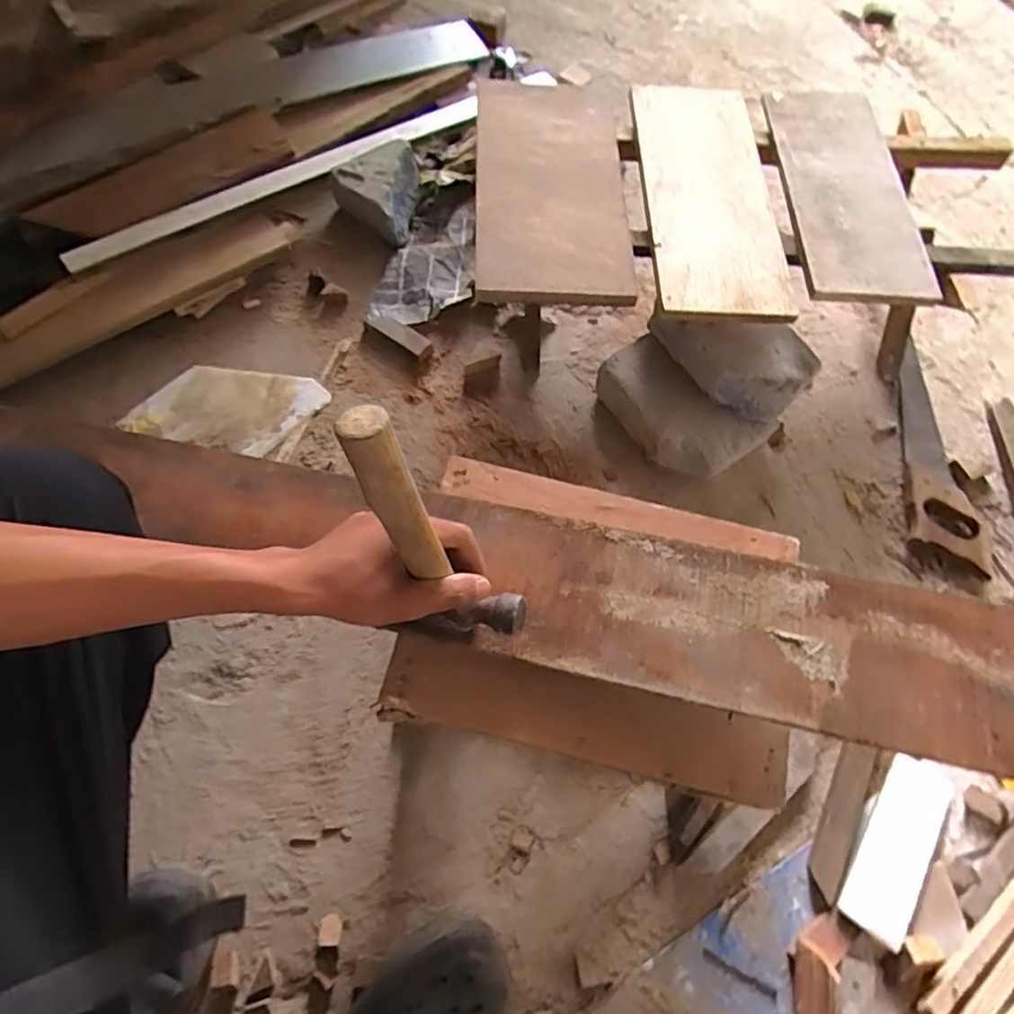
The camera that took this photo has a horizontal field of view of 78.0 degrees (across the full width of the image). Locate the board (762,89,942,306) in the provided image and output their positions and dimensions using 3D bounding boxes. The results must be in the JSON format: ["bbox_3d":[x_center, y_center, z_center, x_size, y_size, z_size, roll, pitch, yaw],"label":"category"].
[{"bbox_3d":[0.412,-0.392,0.765,0.146,0.019,0.354,2,67,-2],"label":"board"}]

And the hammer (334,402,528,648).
[{"bbox_3d":[-0.049,0.022,0.394,0.077,0.228,0.028,2,55,17],"label":"hammer"}]

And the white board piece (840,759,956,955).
[{"bbox_3d":[0.400,0.345,0.639,0.063,0.007,0.185,32,60,21],"label":"white board piece"}]

